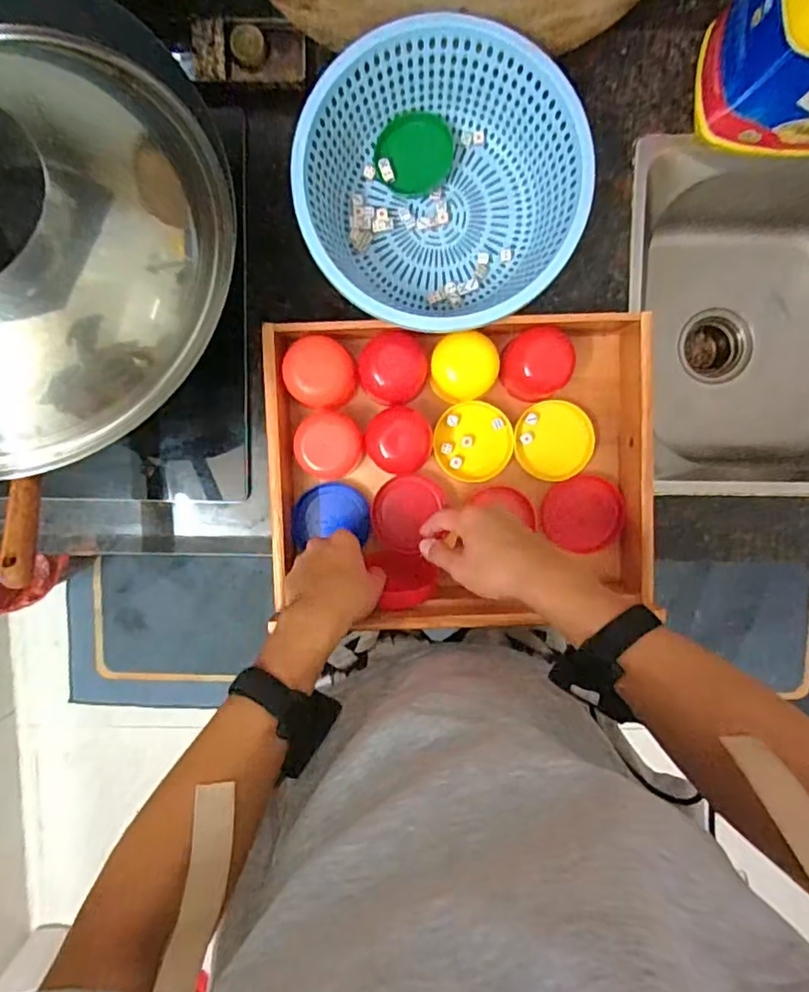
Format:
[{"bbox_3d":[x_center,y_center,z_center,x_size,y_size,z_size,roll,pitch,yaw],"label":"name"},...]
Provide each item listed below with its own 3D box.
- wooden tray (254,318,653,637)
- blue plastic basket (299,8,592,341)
[{"bbox_3d":[0.058,-0.032,0.656,0.391,0.094,0.300,-3,96,1],"label":"wooden tray"},{"bbox_3d":[0.035,-0.302,0.599,0.262,0.107,0.258,0,96,0],"label":"blue plastic basket"}]

